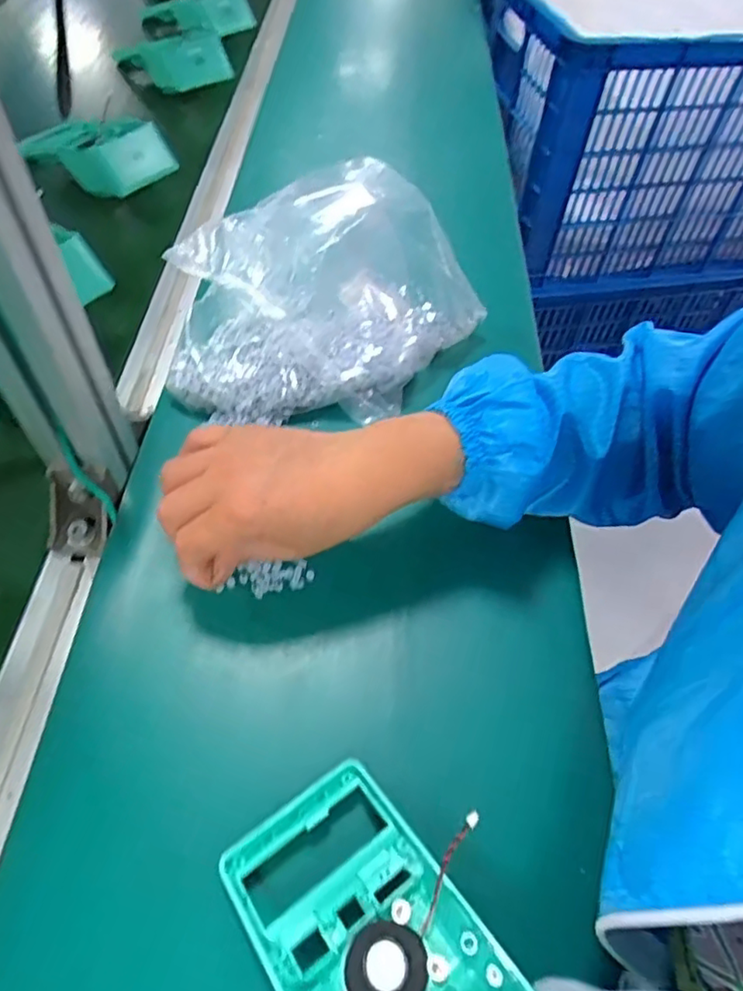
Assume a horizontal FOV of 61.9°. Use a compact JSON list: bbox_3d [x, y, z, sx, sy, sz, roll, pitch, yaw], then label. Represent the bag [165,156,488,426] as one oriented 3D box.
[{"bbox_3d":[-0.029,-0.151,0.464,0.237,0.111,0.152,-3,55,-5],"label":"bag"}]

